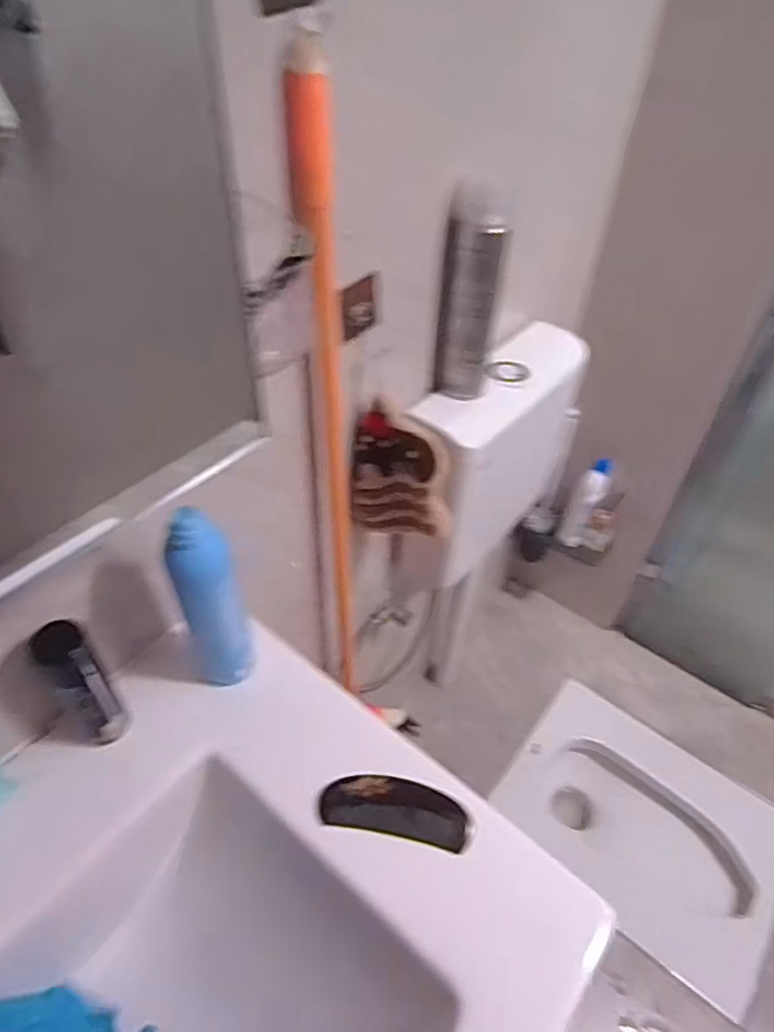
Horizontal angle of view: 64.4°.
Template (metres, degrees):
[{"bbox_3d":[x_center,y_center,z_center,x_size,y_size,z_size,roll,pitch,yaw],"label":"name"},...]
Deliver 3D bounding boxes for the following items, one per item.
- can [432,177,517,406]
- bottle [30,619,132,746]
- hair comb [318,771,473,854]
[{"bbox_3d":[0.111,-0.294,0.834,0.083,0.268,0.062,7,46,6],"label":"can"},{"bbox_3d":[-0.280,0.162,0.572,0.046,0.161,0.035,-32,54,-29],"label":"bottle"},{"bbox_3d":[0.008,0.271,0.573,0.131,0.013,0.052,8,46,7],"label":"hair comb"}]

